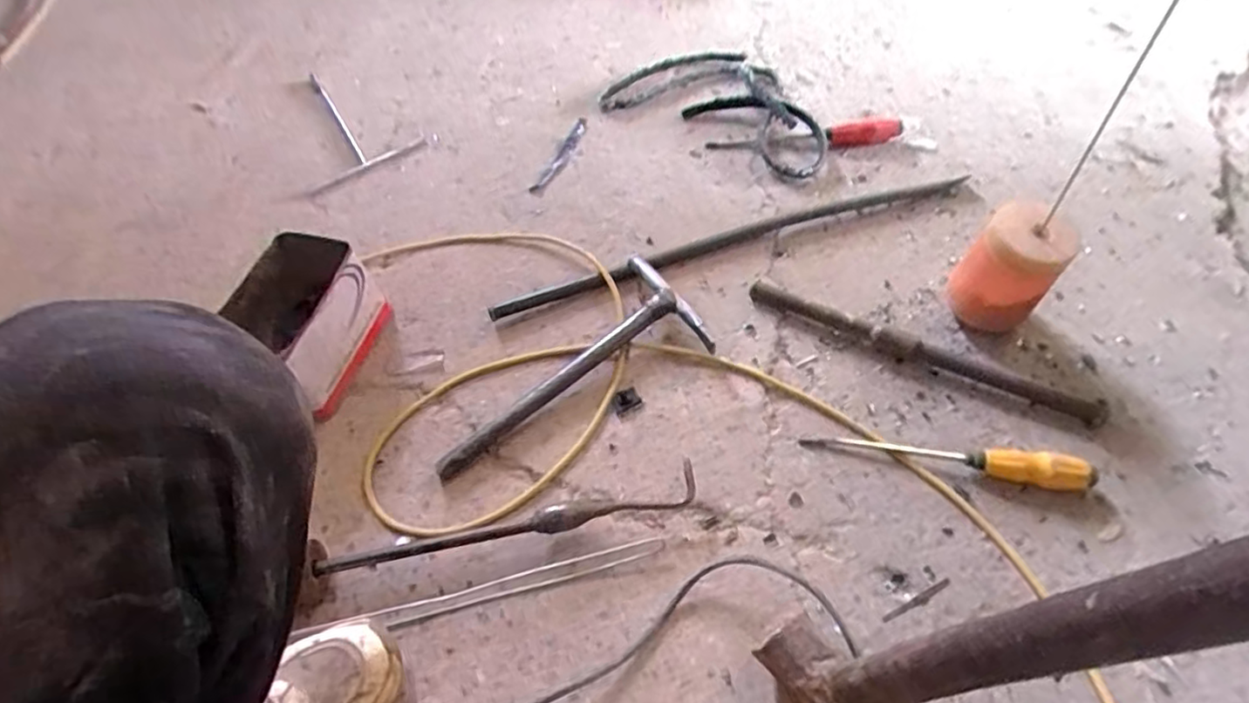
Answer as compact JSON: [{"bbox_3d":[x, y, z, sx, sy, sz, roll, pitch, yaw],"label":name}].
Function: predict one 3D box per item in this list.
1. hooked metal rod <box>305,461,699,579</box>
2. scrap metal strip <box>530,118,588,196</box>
[{"bbox_3d":[-0.105,0.165,0.601,0.350,0.036,0.029,-12,56,-4],"label":"hooked metal rod"},{"bbox_3d":[-0.089,-0.283,0.935,0.028,0.007,0.170,17,59,15],"label":"scrap metal strip"}]

